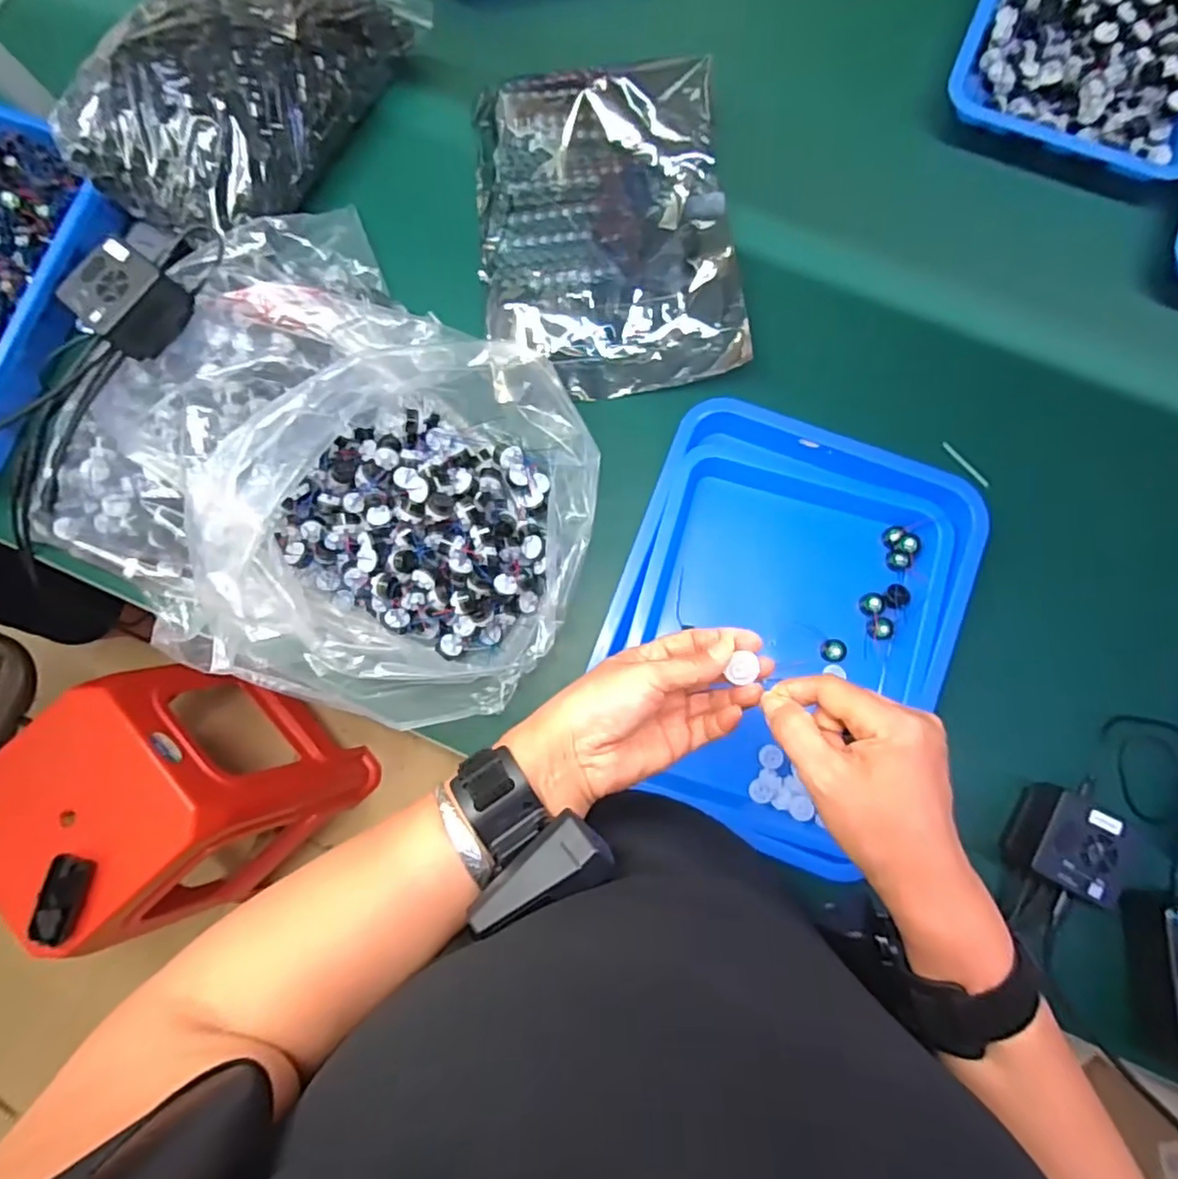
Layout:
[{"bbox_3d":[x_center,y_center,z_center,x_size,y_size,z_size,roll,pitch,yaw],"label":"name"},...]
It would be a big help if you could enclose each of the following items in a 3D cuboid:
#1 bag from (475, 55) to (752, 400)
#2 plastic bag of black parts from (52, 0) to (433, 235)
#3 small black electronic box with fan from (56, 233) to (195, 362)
[{"bbox_3d":[0.015,-0.368,0.616,0.251,0.035,0.340,-6,83,1],"label":"bag"},{"bbox_3d":[-0.354,-0.520,0.635,0.216,0.103,0.343,29,84,5],"label":"plastic bag of black parts"},{"bbox_3d":[-0.409,-0.258,0.550,0.078,0.046,0.078,39,85,6],"label":"small black electronic box with fan"}]

